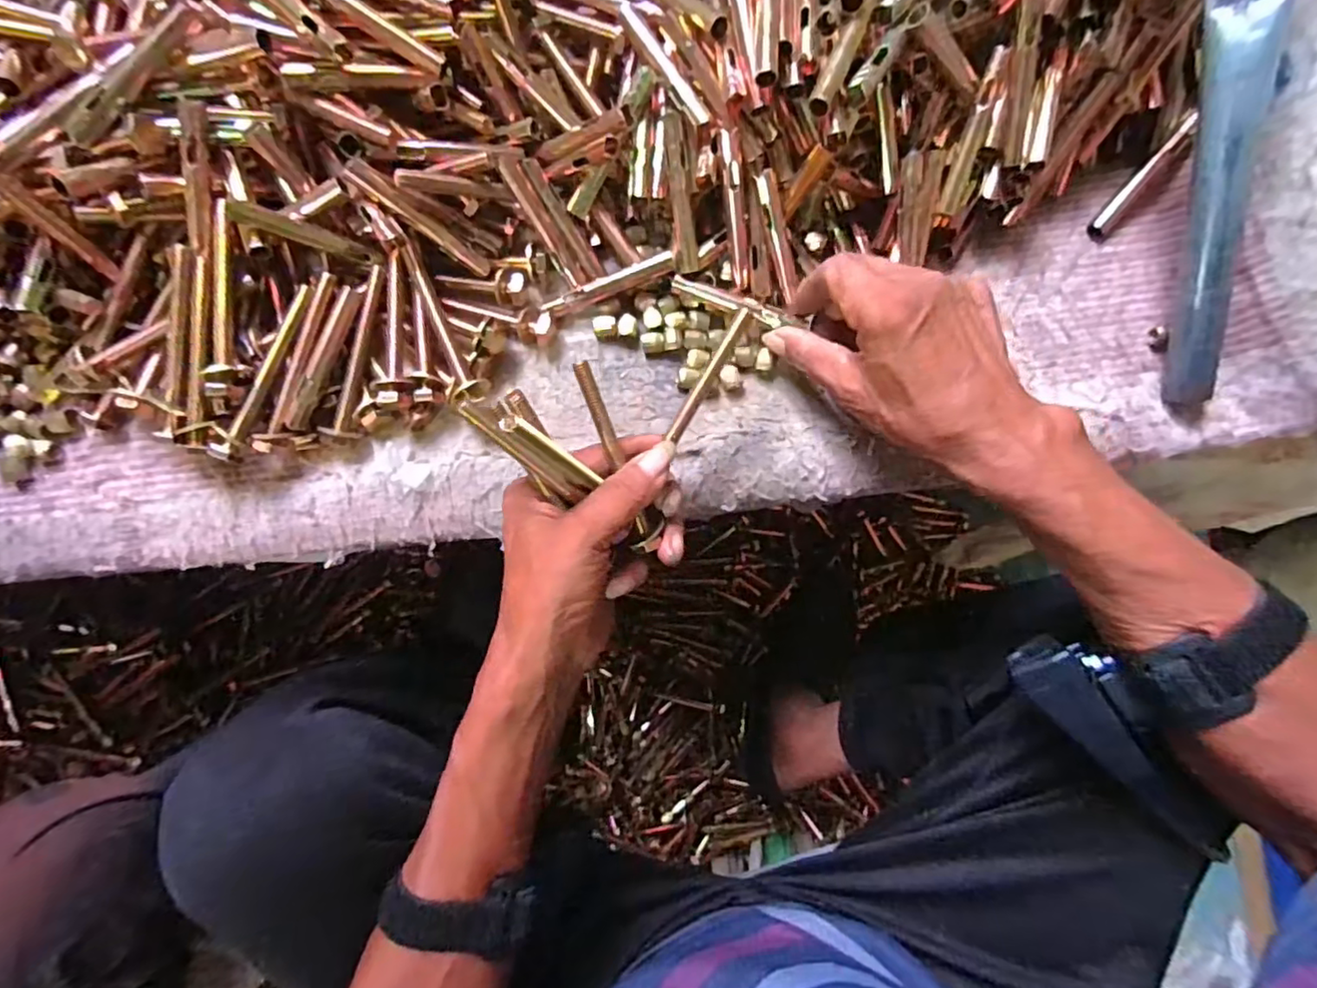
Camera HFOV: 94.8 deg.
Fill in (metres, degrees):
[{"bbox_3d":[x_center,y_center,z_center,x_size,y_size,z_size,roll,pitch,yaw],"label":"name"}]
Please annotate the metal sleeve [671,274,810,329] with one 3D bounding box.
[{"bbox_3d":[0.048,-0.111,0.359,0.084,0.014,0.012,20,88,5],"label":"metal sleeve"}]

